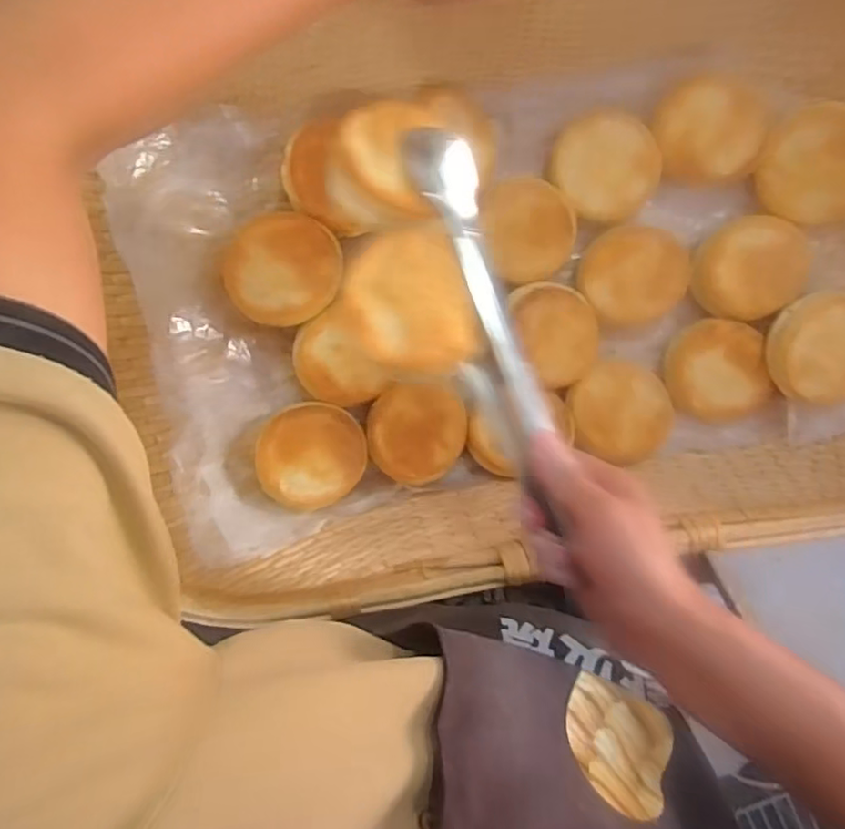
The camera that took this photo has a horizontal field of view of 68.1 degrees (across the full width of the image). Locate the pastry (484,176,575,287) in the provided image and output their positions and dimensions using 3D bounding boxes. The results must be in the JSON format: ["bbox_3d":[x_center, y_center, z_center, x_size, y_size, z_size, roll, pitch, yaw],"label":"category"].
[{"bbox_3d":[0.098,-0.172,0.591,0.095,0.015,0.095,-5,118,-10],"label":"pastry"}]

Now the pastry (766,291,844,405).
[{"bbox_3d":[0.373,-0.060,0.577,0.098,0.035,0.098,1,103,4],"label":"pastry"}]

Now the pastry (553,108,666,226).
[{"bbox_3d":[0.173,-0.231,0.587,0.101,0.022,0.087,25,118,-16],"label":"pastry"}]

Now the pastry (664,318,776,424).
[{"bbox_3d":[0.287,-0.042,0.613,0.089,0.039,0.098,-15,83,3],"label":"pastry"}]

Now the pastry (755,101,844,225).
[{"bbox_3d":[0.360,-0.223,0.567,0.098,0.030,0.098,25,129,16],"label":"pastry"}]

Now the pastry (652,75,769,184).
[{"bbox_3d":[0.269,-0.262,0.582,0.090,0.032,0.086,-7,100,22],"label":"pastry"}]

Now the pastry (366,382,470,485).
[{"bbox_3d":[-0.004,0.017,0.595,0.090,0.023,0.093,-5,84,4],"label":"pastry"}]

